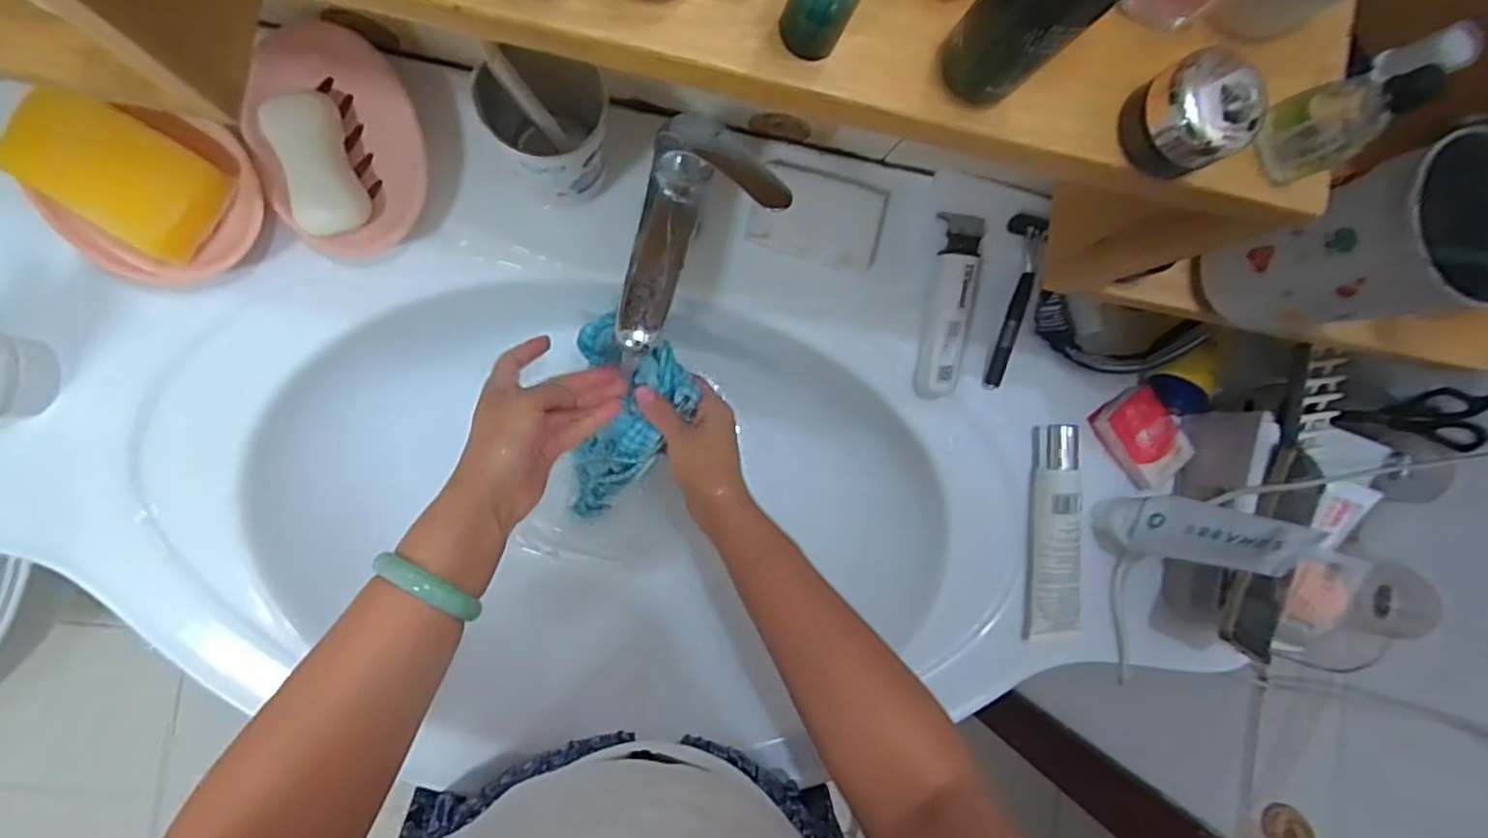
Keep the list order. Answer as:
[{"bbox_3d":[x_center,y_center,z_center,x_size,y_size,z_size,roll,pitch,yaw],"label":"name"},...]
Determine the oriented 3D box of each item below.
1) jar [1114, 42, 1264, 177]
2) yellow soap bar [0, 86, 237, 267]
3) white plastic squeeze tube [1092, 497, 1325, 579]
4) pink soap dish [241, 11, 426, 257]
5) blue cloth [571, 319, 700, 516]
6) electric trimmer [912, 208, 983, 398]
[{"bbox_3d":[0.147,-0.100,0.217,0.028,0.029,0.033,-22,94,-9],"label":"jar"},{"bbox_3d":[-0.395,-0.155,0.417,0.109,0.029,0.067,31,85,-8],"label":"yellow soap bar"},{"bbox_3d":[0.341,0.088,0.501,0.046,0.145,0.052,14,87,-10],"label":"white plastic squeeze tube"},{"bbox_3d":[-0.278,-0.190,0.460,0.106,0.046,0.146,-14,92,-10],"label":"pink soap dish"},{"bbox_3d":[-0.094,0.004,0.550,0.090,0.100,0.163,4,89,-10],"label":"blue cloth"},{"bbox_3d":[0.167,-0.090,0.541,0.032,0.038,0.144,6,102,-10],"label":"electric trimmer"}]

